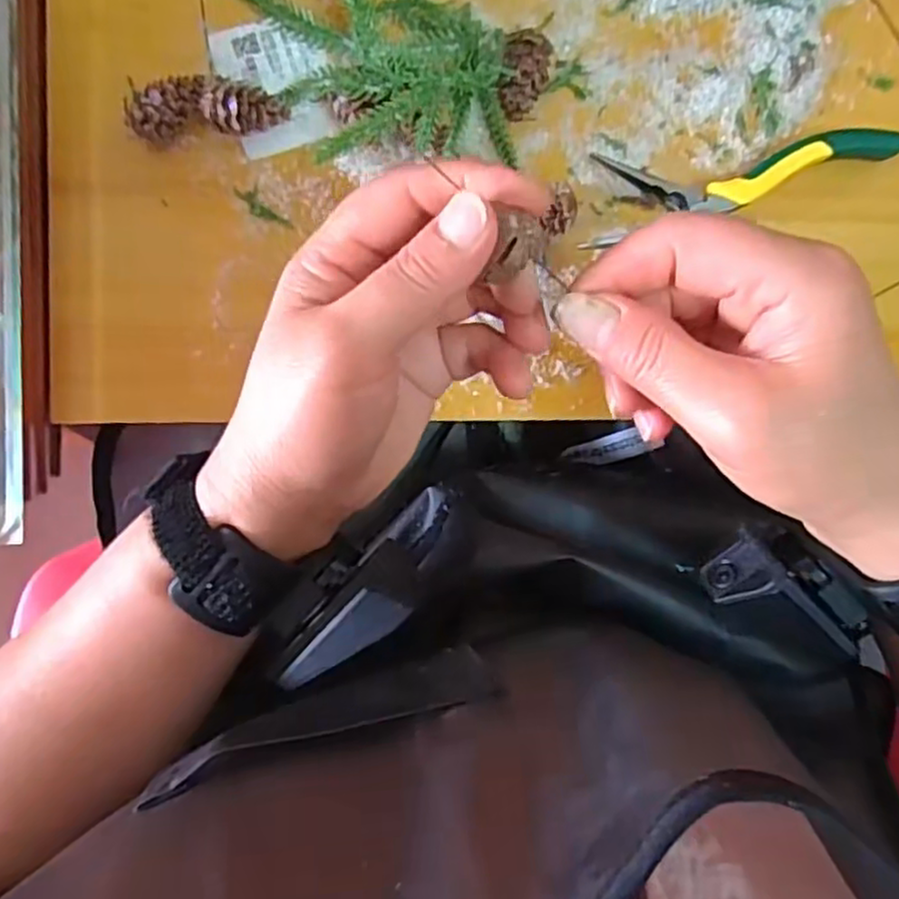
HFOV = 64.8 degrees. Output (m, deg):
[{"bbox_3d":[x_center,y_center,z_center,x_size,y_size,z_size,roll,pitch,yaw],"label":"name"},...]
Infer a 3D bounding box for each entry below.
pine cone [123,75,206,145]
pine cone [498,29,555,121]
[{"bbox_3d":[-0.124,-0.147,0.307,0.034,0.021,0.027,0,91,-4],"label":"pine cone"},{"bbox_3d":[0.033,-0.167,0.319,0.021,0.018,0.033,7,91,-4],"label":"pine cone"}]

